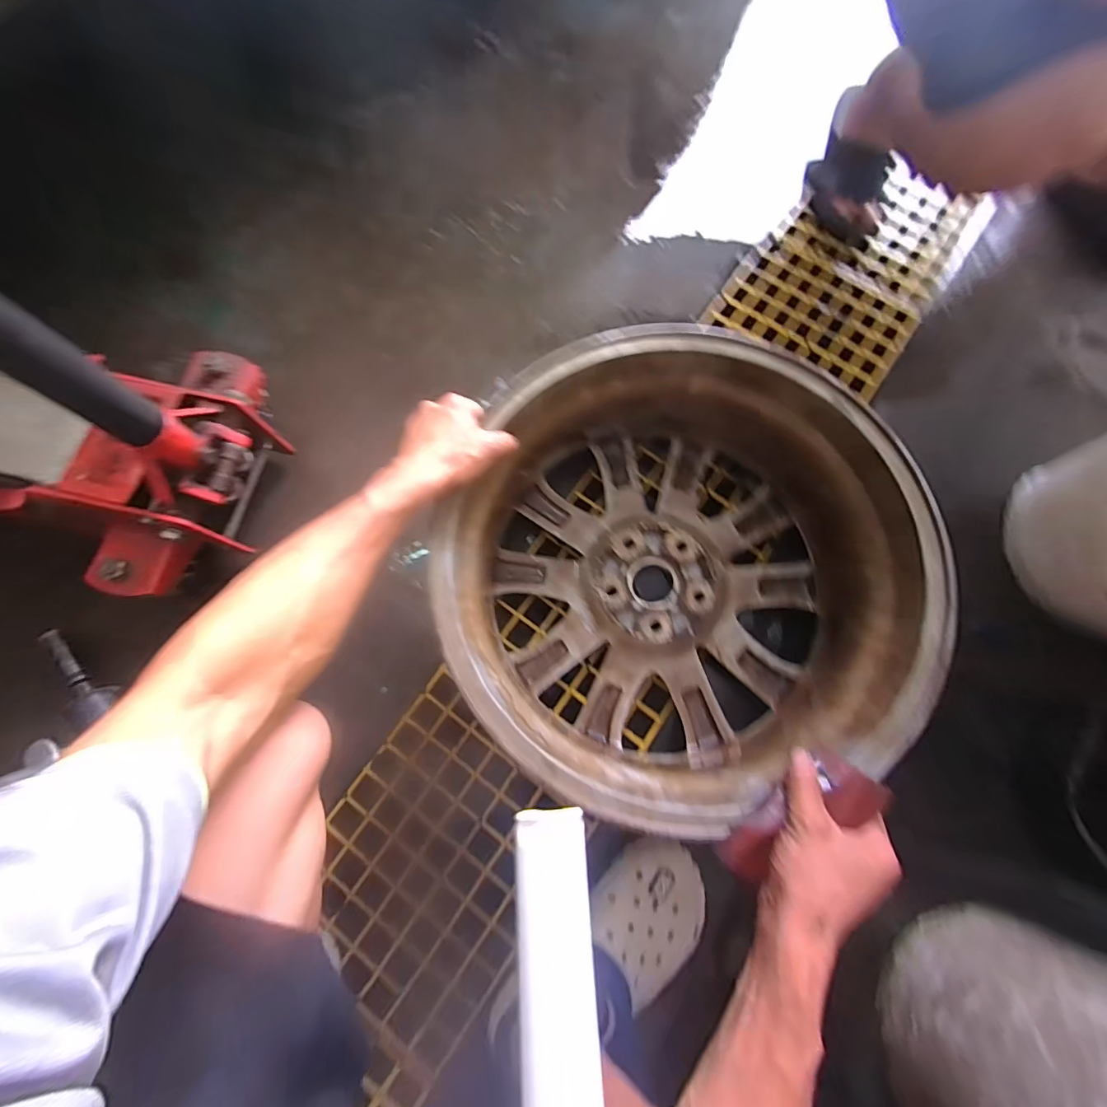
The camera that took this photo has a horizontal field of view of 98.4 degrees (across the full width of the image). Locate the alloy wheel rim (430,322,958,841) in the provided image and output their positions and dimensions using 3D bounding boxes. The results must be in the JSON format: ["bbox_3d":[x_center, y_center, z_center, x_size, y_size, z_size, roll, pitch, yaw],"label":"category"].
[{"bbox_3d":[0.132,0.022,0.533,0.445,0.188,0.462,0,75,2],"label":"alloy wheel rim"}]

